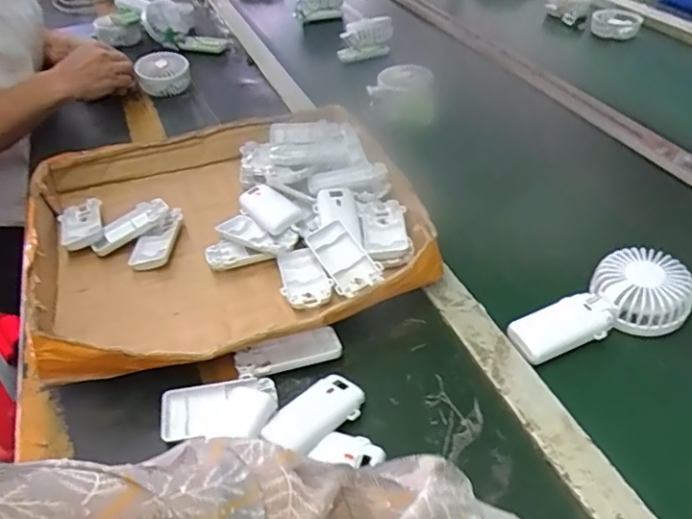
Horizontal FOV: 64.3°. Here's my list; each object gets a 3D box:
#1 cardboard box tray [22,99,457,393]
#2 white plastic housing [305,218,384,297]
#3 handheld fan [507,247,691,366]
[{"bbox_3d":[-0.133,-0.041,0.631,0.394,0.072,0.374,-17,44,-14],"label":"cardboard box tray"},{"bbox_3d":[-0.001,-0.002,0.573,0.048,0.013,0.082,-28,69,-12],"label":"white plastic housing"},{"bbox_3d":[0.246,0.048,0.521,0.169,0.045,0.080,-23,43,-20],"label":"handheld fan"}]

